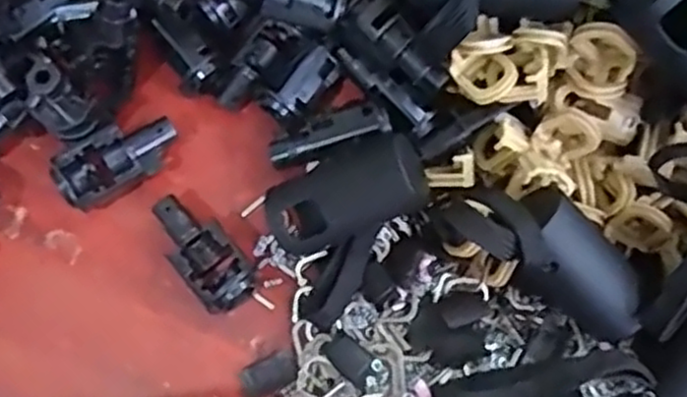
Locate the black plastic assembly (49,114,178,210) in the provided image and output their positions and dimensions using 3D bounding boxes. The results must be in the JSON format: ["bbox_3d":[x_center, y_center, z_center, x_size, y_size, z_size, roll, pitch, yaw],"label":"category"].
[{"bbox_3d":[-0.097,-0.017,0.314,0.053,0.022,0.024,-36,79,-7],"label":"black plastic assembly"}]

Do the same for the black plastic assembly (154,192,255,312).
[{"bbox_3d":[-0.060,0.022,0.302,0.024,0.027,0.053,-39,79,-8],"label":"black plastic assembly"}]

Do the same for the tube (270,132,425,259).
[{"bbox_3d":[0.002,0.000,0.297,0.065,0.031,0.031,-21,77,-4],"label":"tube"}]

